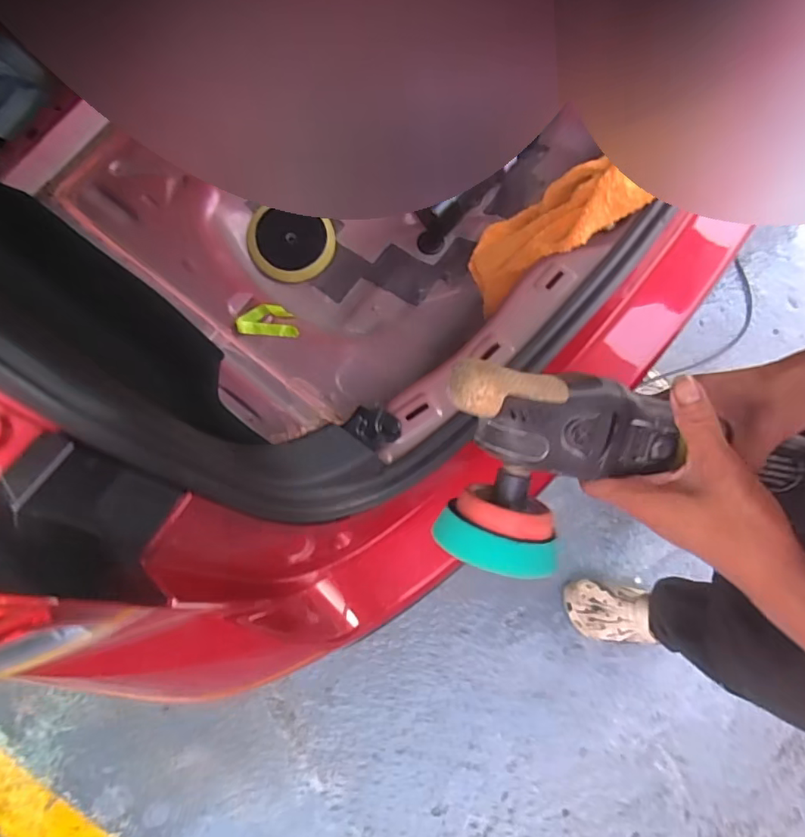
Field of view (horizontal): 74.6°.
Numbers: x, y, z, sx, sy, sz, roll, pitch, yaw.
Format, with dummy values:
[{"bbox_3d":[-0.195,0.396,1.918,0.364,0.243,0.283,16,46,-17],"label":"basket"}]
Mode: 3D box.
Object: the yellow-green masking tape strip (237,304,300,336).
[{"bbox_3d":[-0.214,-0.156,0.839,0.092,0.021,0.051,-1,76,0],"label":"yellow-green masking tape strip"}]

